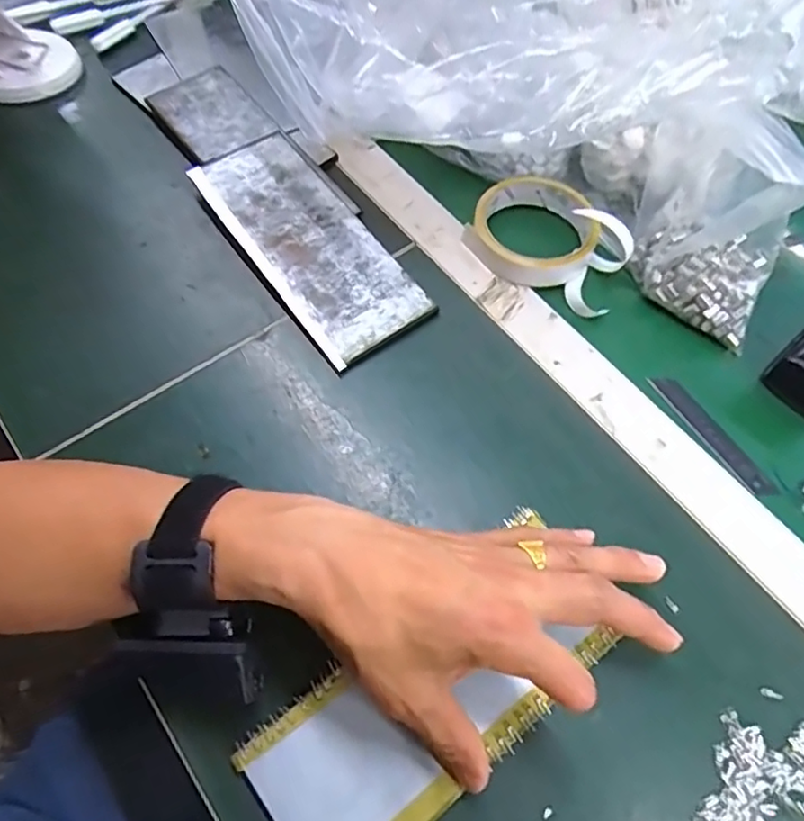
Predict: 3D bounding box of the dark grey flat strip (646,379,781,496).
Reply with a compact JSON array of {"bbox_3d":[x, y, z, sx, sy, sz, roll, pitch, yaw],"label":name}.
[{"bbox_3d":[0.201,0.015,0.399,0.020,0.004,0.097,-29,69,-21],"label":"dark grey flat strip"}]

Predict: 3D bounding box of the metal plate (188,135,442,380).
[{"bbox_3d":[-0.068,-0.123,0.446,0.087,0.009,0.205,-34,74,-17],"label":"metal plate"}]

